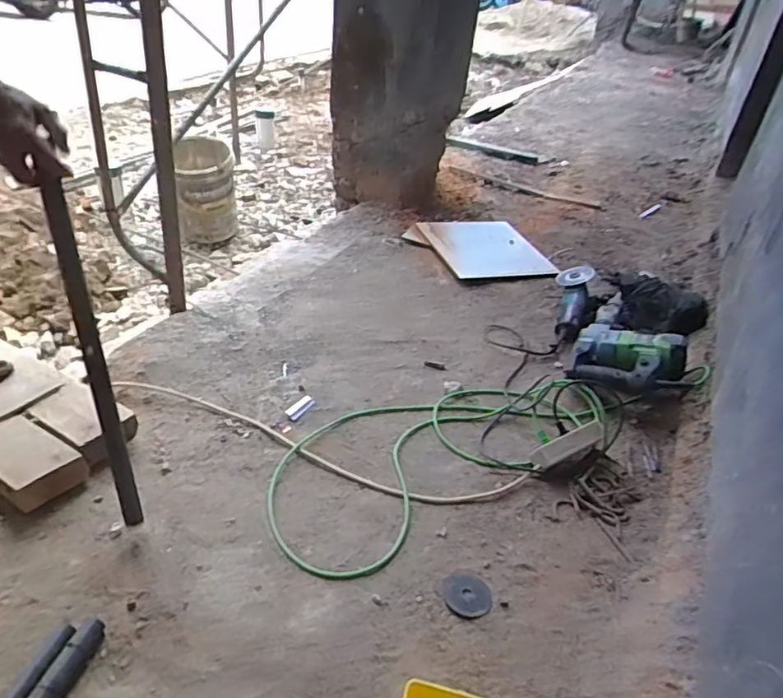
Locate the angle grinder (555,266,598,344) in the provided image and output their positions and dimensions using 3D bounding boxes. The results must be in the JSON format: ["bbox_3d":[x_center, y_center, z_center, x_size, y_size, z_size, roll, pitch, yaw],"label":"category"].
[{"bbox_3d":[0.504,-0.132,1.656,0.128,0.103,0.300,18,37,17],"label":"angle grinder"}]

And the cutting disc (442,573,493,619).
[{"bbox_3d":[0.121,0.390,0.938,0.076,0.004,0.072,7,41,-6],"label":"cutting disc"}]

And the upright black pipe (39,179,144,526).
[{"bbox_3d":[-0.437,0.025,0.875,0.029,0.514,0.035,-14,19,-26],"label":"upright black pipe"}]

